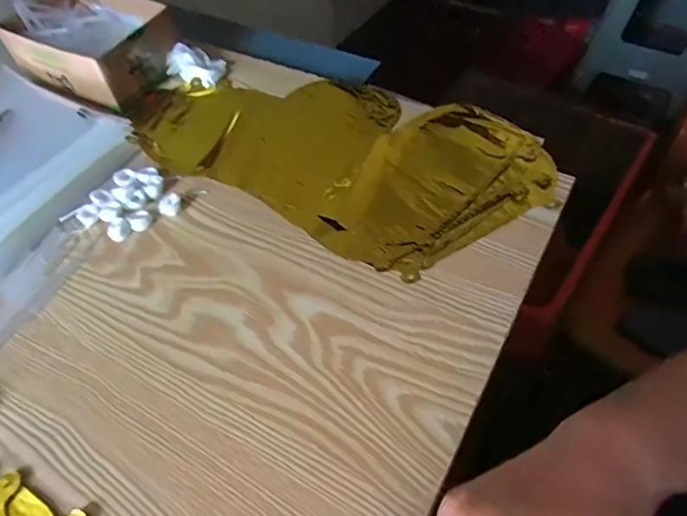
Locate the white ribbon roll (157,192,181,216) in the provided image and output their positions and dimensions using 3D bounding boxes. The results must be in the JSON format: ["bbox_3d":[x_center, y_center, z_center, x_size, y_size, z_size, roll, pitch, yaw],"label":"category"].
[{"bbox_3d":[-0.171,-0.053,0.485,0.022,0.009,0.026,-29,56,-15],"label":"white ribbon roll"}]

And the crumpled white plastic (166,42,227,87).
[{"bbox_3d":[-0.185,-0.241,0.615,0.068,0.030,0.047,13,56,15],"label":"crumpled white plastic"}]

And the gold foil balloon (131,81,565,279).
[{"bbox_3d":[-0.021,-0.122,0.522,0.434,0.014,0.221,23,60,21],"label":"gold foil balloon"}]

